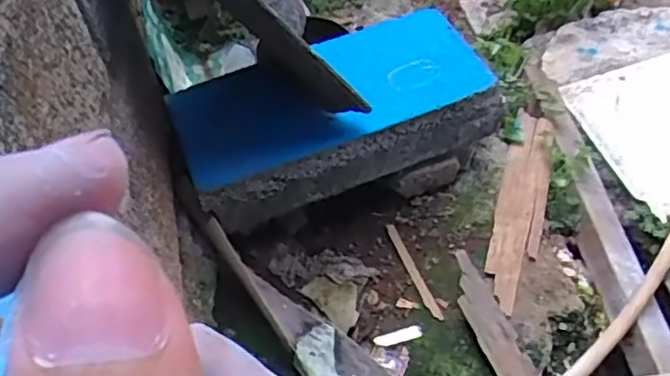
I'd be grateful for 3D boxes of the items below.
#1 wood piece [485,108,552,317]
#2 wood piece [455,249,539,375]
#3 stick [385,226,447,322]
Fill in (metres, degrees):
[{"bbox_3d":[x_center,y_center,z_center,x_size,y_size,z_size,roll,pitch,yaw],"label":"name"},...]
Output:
[{"bbox_3d":[0.247,0.019,0.860,0.057,0.023,0.317,10,50,16],"label":"wood piece"},{"bbox_3d":[0.190,0.177,0.746,0.045,0.021,0.220,-20,68,-11],"label":"wood piece"},{"bbox_3d":[0.100,0.102,0.825,0.012,0.009,0.146,-19,49,-10],"label":"stick"}]

